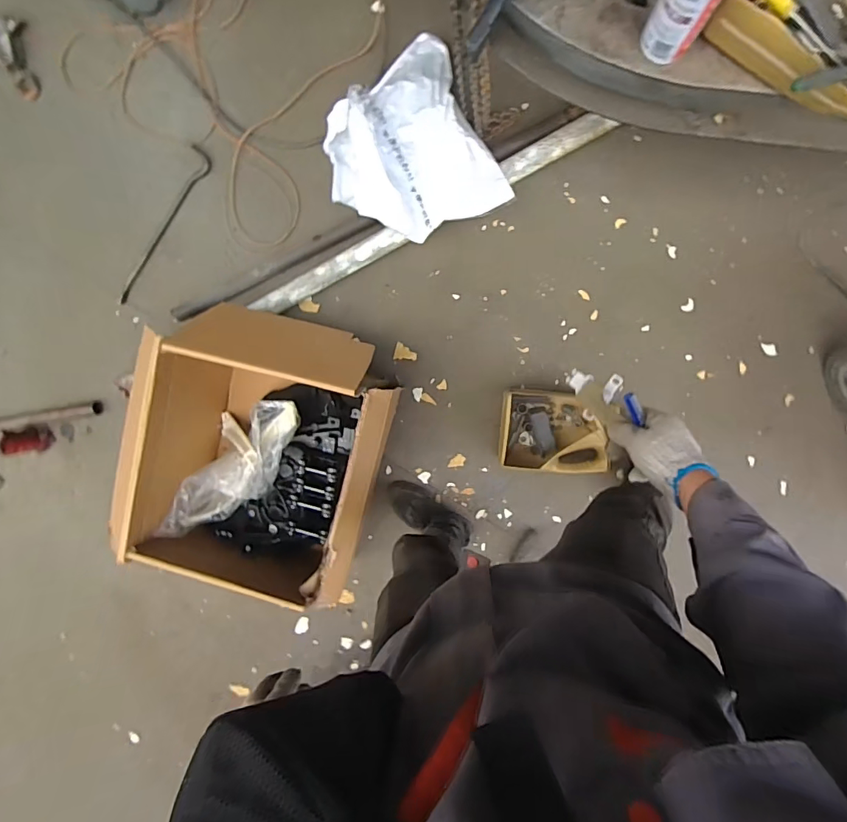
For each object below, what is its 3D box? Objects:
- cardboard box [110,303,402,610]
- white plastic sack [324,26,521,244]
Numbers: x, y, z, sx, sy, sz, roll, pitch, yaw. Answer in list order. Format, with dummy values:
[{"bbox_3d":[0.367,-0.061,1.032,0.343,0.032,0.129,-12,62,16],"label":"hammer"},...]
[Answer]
[{"bbox_3d":[-0.387,0.102,1.195,0.558,0.343,0.664,15,99,7],"label":"cardboard box"},{"bbox_3d":[-0.056,-0.630,1.101,0.367,0.212,0.453,-26,91,13],"label":"white plastic sack"}]

